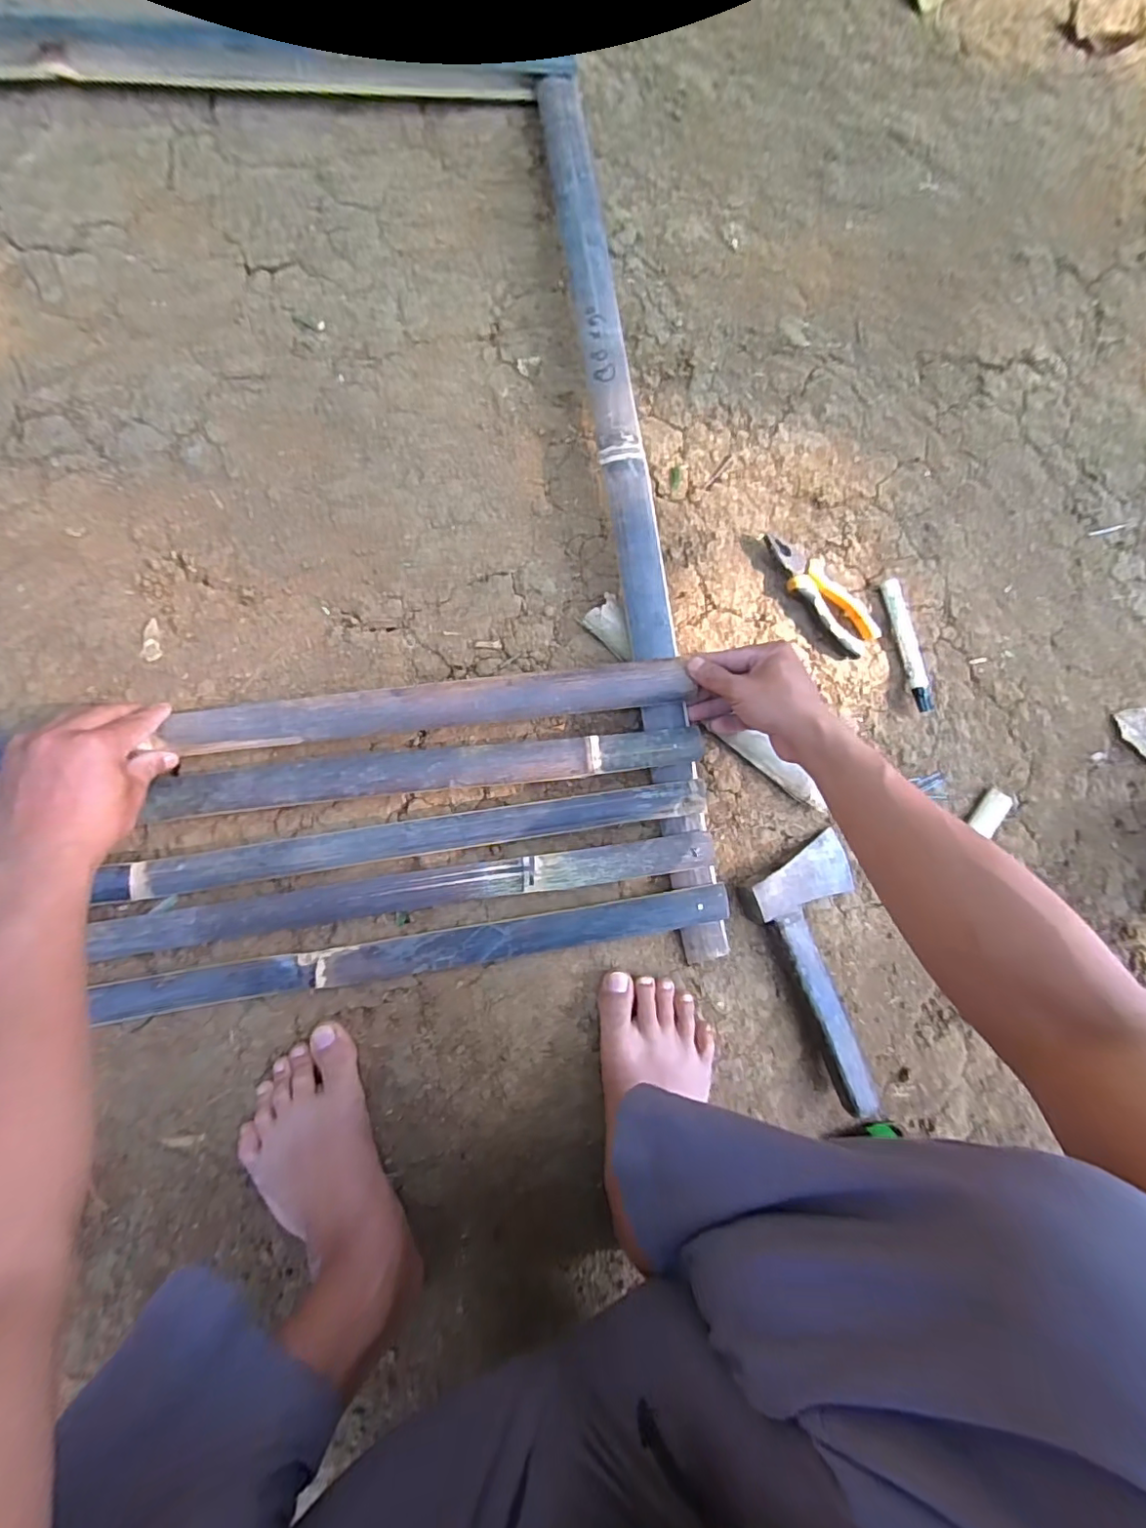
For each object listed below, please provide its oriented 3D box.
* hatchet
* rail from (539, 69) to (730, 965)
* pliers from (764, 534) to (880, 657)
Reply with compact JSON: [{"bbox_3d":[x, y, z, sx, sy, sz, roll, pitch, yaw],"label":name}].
[{"bbox_3d":[0.271,0.208,0.554,0.120,0.029,0.253,-27,90,-10],"label":"hatchet"},{"bbox_3d":[0.056,-0.250,0.550,0.051,0.043,0.891,-9,87,-10],"label":"rail"},{"bbox_3d":[0.257,-0.179,0.580,0.048,0.025,0.151,-42,93,-10],"label":"pliers"}]

